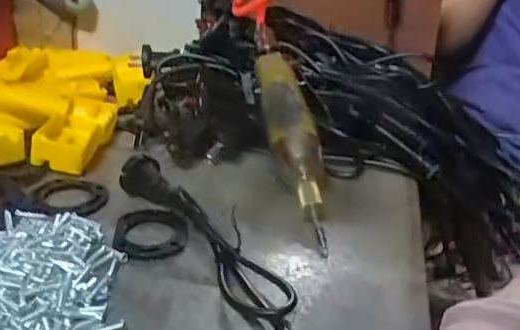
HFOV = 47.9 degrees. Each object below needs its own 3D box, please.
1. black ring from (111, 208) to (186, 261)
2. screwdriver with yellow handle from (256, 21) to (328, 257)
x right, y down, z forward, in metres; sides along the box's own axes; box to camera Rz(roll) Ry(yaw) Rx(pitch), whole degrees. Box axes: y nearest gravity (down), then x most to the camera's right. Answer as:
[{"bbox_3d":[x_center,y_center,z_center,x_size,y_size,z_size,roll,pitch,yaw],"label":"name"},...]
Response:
[{"bbox_3d":[-0.077,0.046,0.411,0.050,0.004,0.054,3,26,-2],"label":"black ring"},{"bbox_3d":[0.023,-0.041,0.488,0.038,0.036,0.253,-2,49,-13],"label":"screwdriver with yellow handle"}]

